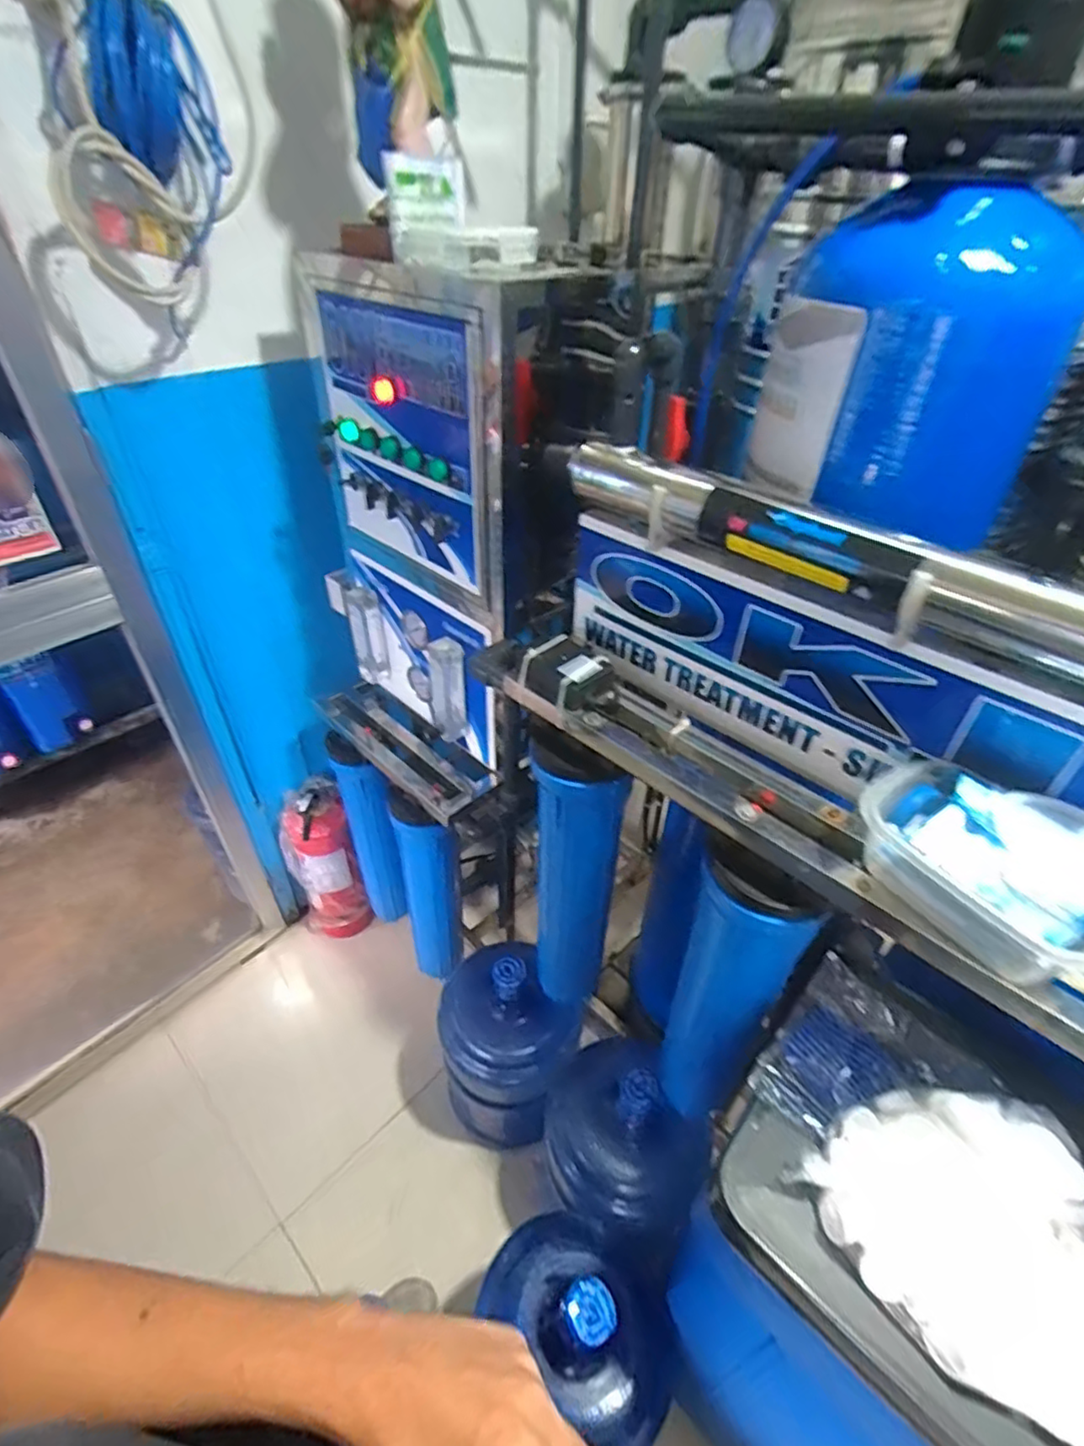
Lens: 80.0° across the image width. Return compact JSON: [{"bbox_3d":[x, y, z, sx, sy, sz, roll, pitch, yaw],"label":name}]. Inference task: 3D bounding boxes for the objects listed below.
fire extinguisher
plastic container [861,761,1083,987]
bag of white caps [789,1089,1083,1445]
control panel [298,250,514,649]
[{"bbox_3d":[-0.501,0.333,1.495,0.142,0.458,0.124,-16,43,-20],"label":"fire extinguisher"},{"bbox_3d":[0.338,0.105,0.484,0.122,0.079,0.180,-27,48,-30],"label":"plastic container"},{"bbox_3d":[0.366,0.410,0.513,0.206,0.061,0.248,-21,45,-25],"label":"bag of white caps"},{"bbox_3d":[-0.198,-0.357,0.885,0.416,0.404,0.072,30,49,29],"label":"control panel"}]

